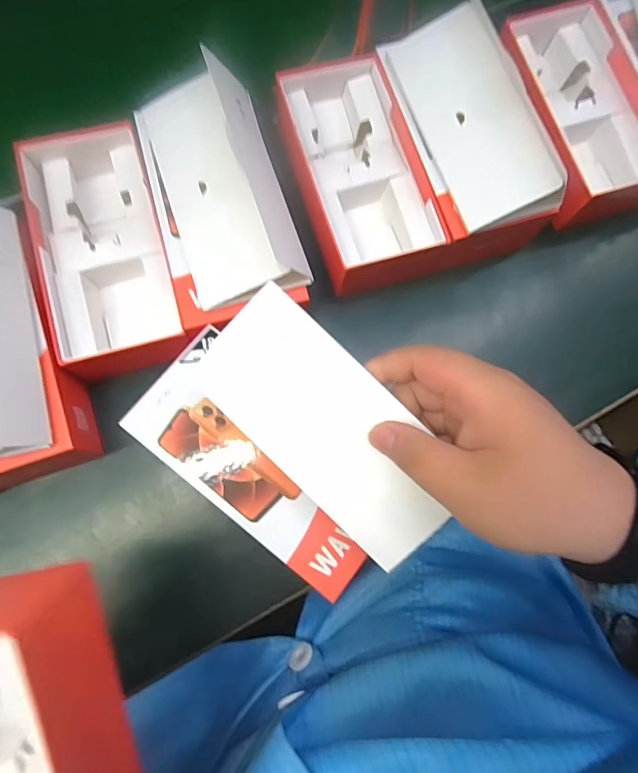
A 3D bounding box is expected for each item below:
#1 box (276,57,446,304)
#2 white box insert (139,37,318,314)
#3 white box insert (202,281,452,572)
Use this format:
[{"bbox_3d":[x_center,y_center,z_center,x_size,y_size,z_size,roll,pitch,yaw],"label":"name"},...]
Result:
[{"bbox_3d":[0.031,-0.174,0.389,0.095,0.050,0.186,-16,78,-5],"label":"box"},{"bbox_3d":[-0.069,-0.143,0.329,0.085,0.054,0.170,-17,78,-5],"label":"white box insert"},{"bbox_3d":[0.008,0.024,0.270,0.070,0.006,0.165,-45,89,9],"label":"white box insert"}]

